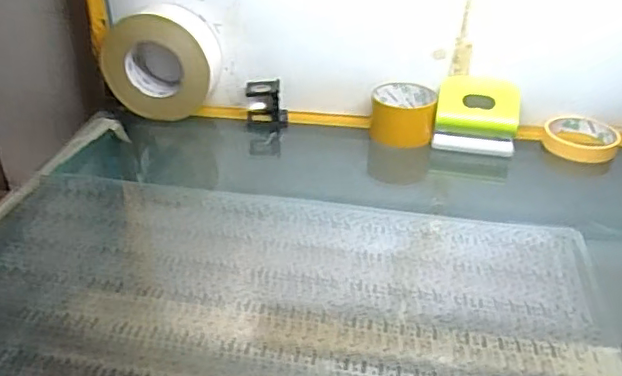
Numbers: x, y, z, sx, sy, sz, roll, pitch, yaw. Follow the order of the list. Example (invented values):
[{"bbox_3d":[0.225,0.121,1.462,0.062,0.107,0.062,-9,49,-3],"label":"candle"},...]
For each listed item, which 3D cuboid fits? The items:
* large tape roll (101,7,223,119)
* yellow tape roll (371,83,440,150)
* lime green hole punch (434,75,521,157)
[{"bbox_3d":[-0.196,-0.165,0.758,0.138,0.128,0.062,5,32,7],"label":"large tape roll"},{"bbox_3d":[0.122,-0.097,0.758,0.080,0.060,0.080,7,32,10],"label":"yellow tape roll"},{"bbox_3d":[0.208,-0.093,0.721,0.100,0.075,0.056,9,33,13],"label":"lime green hole punch"}]

